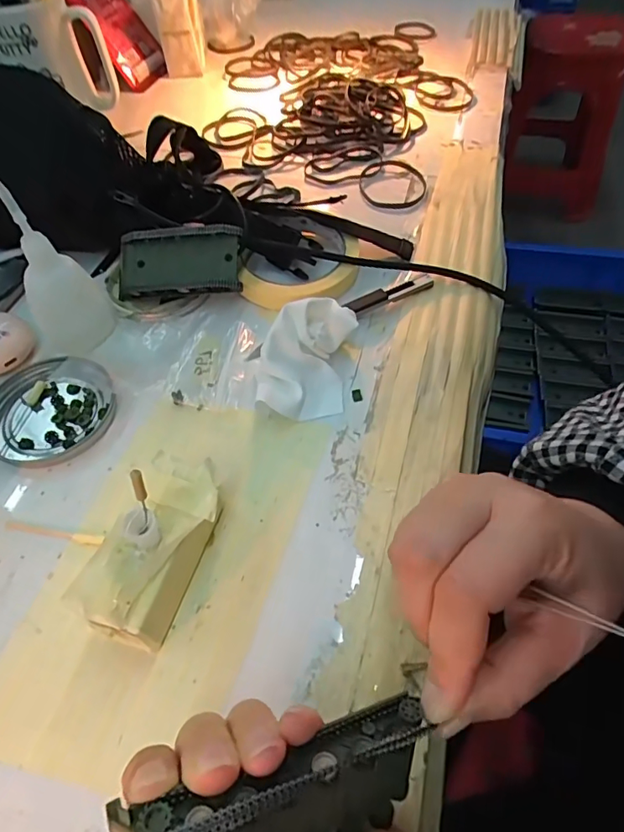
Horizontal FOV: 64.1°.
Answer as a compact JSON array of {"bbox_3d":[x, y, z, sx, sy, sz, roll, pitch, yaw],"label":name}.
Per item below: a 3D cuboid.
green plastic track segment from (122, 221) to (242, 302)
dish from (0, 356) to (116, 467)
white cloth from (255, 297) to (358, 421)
[{"bbox_3d":[-0.095,-0.108,0.351,0.092,0.014,0.046,-1,98,13],"label":"green plastic track segment"},{"bbox_3d":[-0.164,-0.005,0.311,0.077,0.010,0.074,-2,54,2],"label":"dish"},{"bbox_3d":[-0.004,-0.037,0.309,0.053,0.013,0.078,11,76,-11],"label":"white cloth"}]

